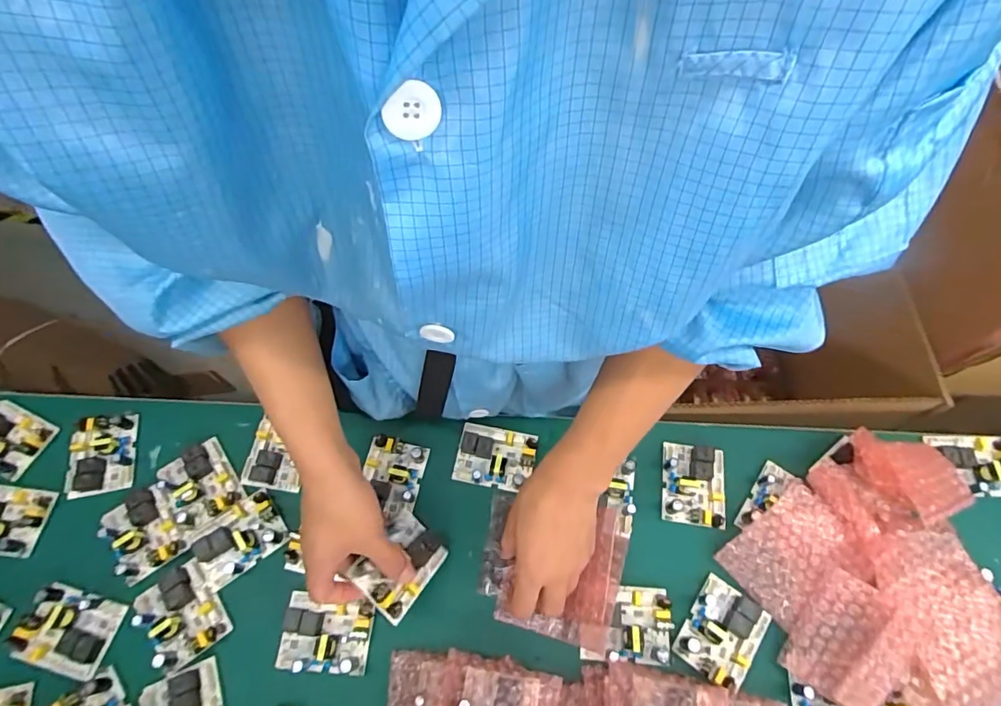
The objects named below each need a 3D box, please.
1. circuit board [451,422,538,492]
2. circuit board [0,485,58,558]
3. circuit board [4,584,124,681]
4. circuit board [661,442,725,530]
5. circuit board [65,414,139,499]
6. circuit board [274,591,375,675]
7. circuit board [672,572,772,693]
[{"bbox_3d":[-0.006,0.106,0.528,0.080,0.021,0.061,10,67,5],"label":"circuit board"},{"bbox_3d":[-0.498,0.164,0.506,0.083,0.015,0.062,6,66,3],"label":"circuit board"},{"bbox_3d":[-0.397,0.251,0.464,0.080,0.018,0.061,13,67,6],"label":"circuit board"},{"bbox_3d":[0.197,0.131,0.517,0.060,0.018,0.080,8,67,4],"label":"circuit board"},{"bbox_3d":[-0.417,0.104,0.532,0.061,0.016,0.079,-10,66,-4],"label":"circuit board"},{"bbox_3d":[-0.159,0.252,0.459,0.081,0.025,0.060,5,66,3],"label":"circuit board"},{"bbox_3d":[0.201,0.250,0.457,0.059,0.020,0.078,34,71,14],"label":"circuit board"}]

